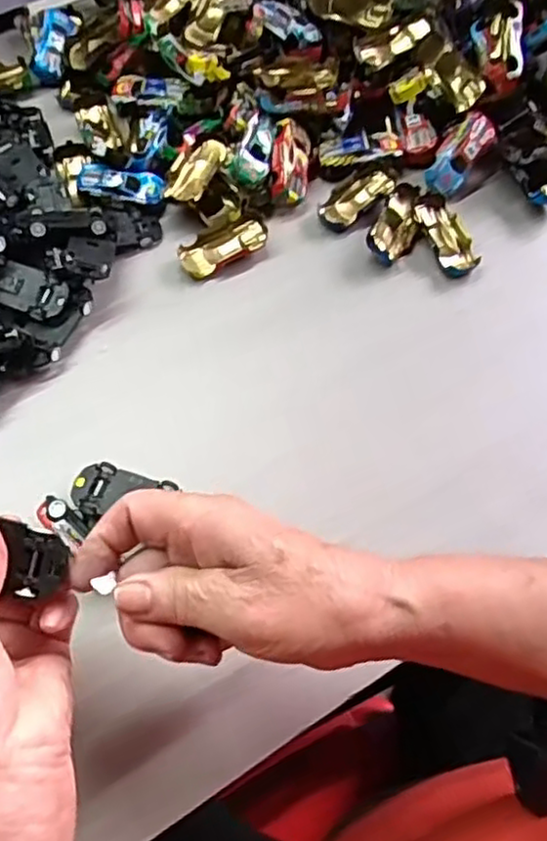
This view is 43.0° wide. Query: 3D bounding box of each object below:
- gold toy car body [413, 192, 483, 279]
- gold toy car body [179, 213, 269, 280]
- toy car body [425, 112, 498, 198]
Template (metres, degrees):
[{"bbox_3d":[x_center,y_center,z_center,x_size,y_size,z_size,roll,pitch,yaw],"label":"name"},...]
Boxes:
[{"bbox_3d":[0.124,-0.132,0.497,0.030,0.018,0.065,-17,66,-9],"label":"gold toy car body"},{"bbox_3d":[-0.035,-0.123,0.487,0.064,0.012,0.031,-22,67,-11],"label":"gold toy car body"},{"bbox_3d":[0.138,-0.195,0.510,0.030,0.016,0.068,36,90,12],"label":"toy car body"}]

